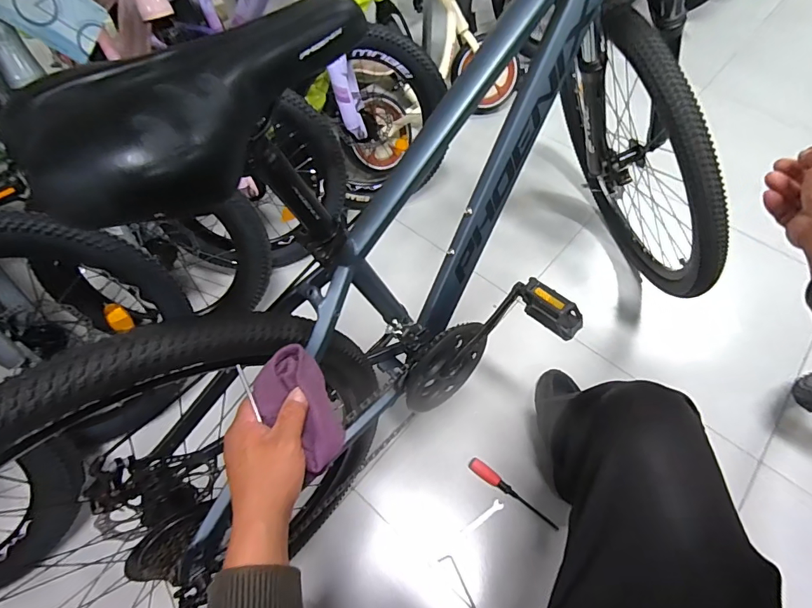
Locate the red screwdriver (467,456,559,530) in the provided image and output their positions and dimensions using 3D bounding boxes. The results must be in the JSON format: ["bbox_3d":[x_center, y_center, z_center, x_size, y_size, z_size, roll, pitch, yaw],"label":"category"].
[{"bbox_3d":[0.211,0.370,0.859,0.192,0.018,0.026,32,64,18],"label":"red screwdriver"}]

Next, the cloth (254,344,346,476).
[{"bbox_3d":[-0.103,0.104,0.428,0.065,0.024,0.118,-27,84,-16],"label":"cloth"}]

